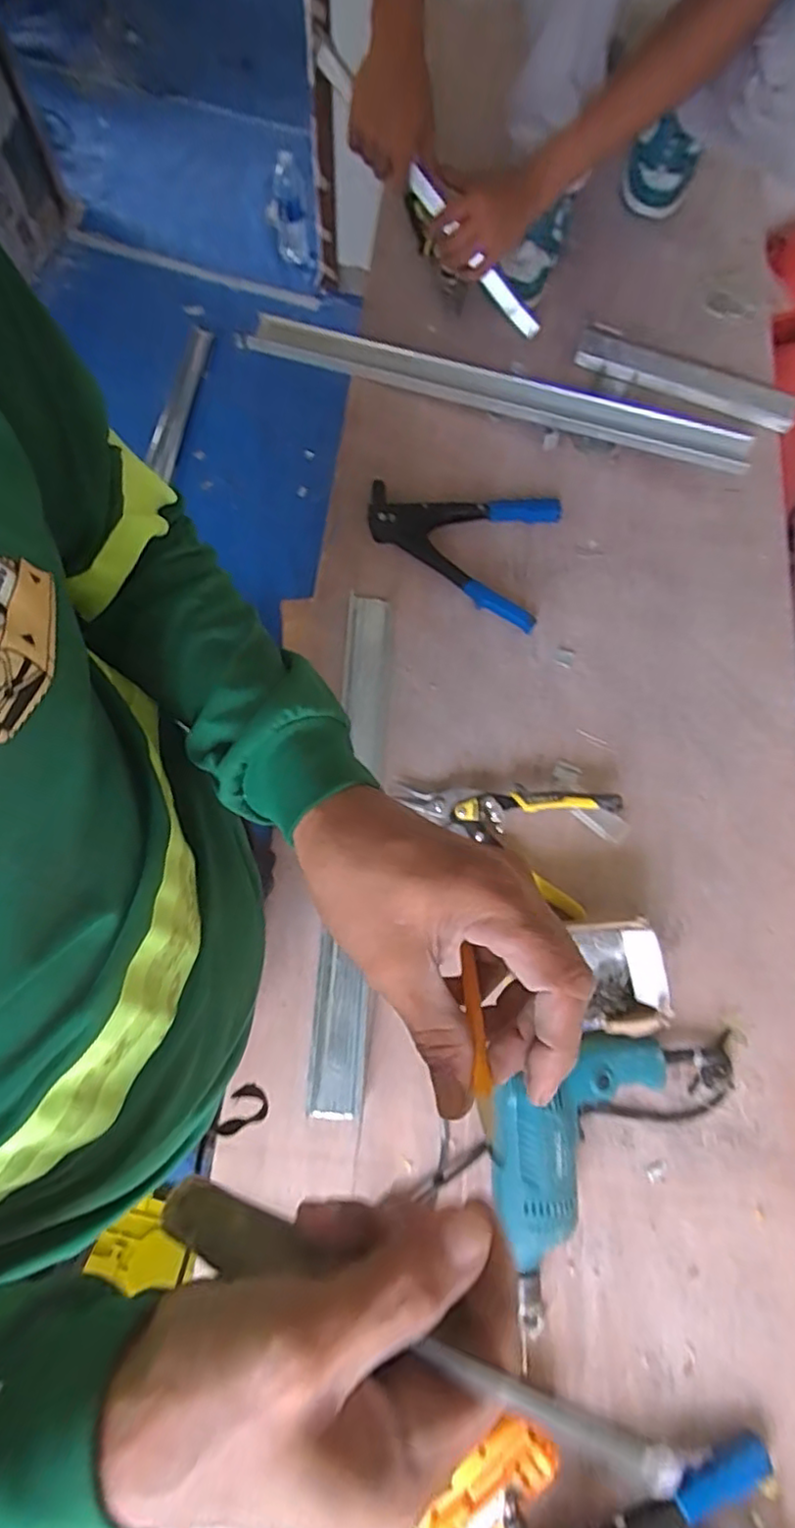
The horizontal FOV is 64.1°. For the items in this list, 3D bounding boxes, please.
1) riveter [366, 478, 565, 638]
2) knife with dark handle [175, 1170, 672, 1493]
[{"bbox_3d":[0.072,-0.271,0.785,0.230,0.034,0.169,16,73,2],"label":"riveter"},{"bbox_3d":[-0.013,0.193,0.223,0.204,0.017,0.022,-1,69,35],"label":"knife with dark handle"}]

